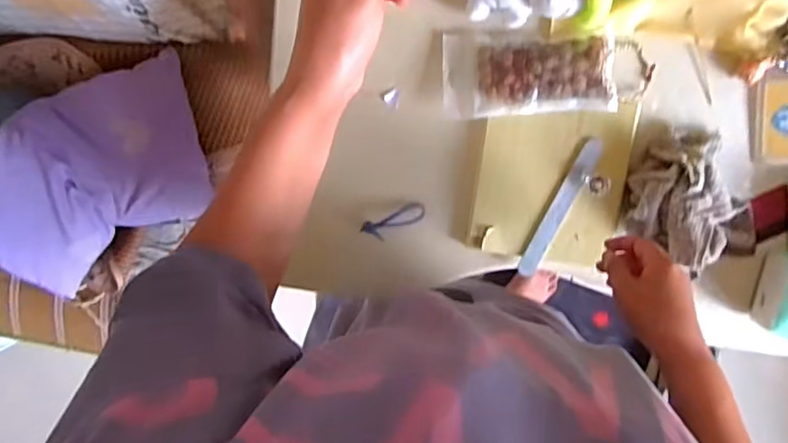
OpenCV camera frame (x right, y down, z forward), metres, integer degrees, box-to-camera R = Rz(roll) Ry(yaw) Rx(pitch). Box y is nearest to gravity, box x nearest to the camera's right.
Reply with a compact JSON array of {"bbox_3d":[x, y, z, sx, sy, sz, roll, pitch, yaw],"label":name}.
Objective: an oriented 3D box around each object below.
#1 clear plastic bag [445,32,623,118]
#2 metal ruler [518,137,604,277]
[{"bbox_3d":[0.154,-0.167,0.676,0.192,0.021,0.093,2,97,6],"label":"clear plastic bag"},{"bbox_3d":[0.194,-0.015,0.687,0.021,0.005,0.176,28,101,15],"label":"metal ruler"}]

